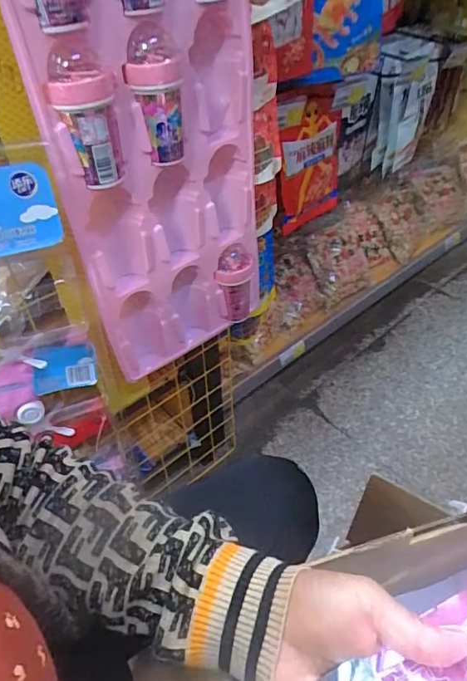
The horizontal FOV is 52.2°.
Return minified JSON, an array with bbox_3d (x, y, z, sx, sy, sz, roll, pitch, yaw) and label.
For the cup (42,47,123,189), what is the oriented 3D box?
[{"bbox_3d":[-0.127,-0.191,0.415,0.052,0.108,0.048,-10,44,-11],"label":"cup"}]

